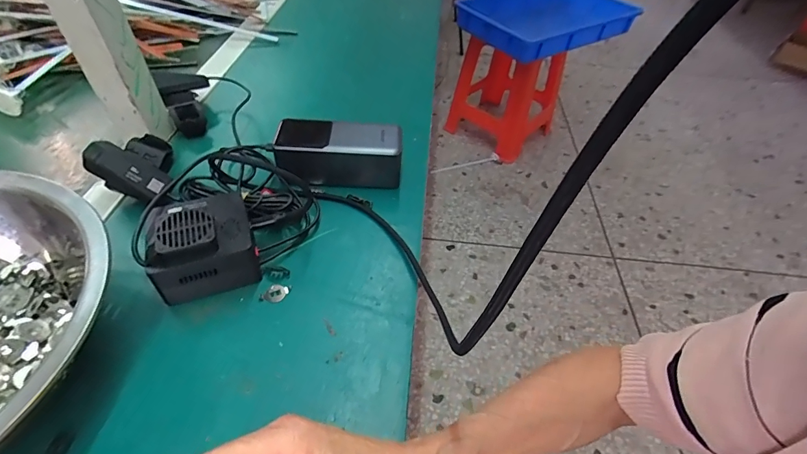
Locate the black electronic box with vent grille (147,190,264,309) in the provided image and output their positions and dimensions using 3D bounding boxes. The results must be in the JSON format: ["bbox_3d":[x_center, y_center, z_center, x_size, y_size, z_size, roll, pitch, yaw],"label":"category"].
[{"bbox_3d":[-0.165,0.012,0.334,0.075,0.060,0.073,-14,50,-16],"label":"black electronic box with vent grille"}]

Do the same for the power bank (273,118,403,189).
[{"bbox_3d":[-0.066,-0.077,0.423,0.123,0.050,0.050,2,48,-1],"label":"power bank"}]

